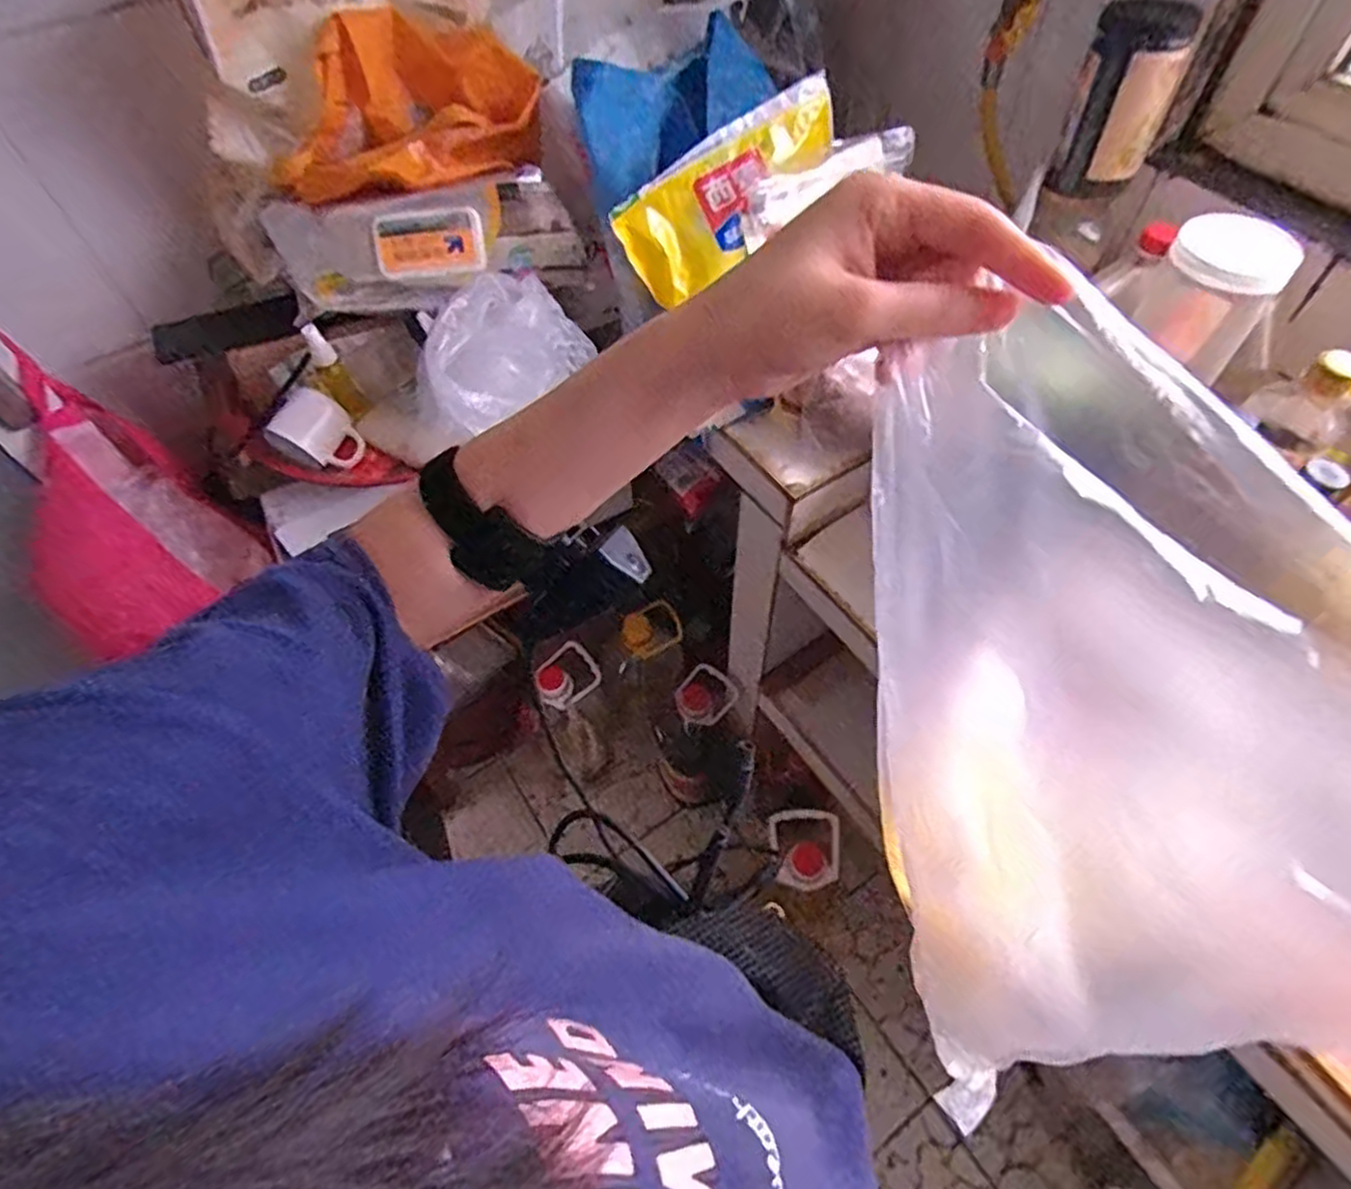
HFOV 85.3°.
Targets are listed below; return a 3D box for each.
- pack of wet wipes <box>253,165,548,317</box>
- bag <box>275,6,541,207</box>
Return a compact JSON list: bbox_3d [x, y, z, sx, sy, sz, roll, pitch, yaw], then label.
[{"bbox_3d":[-0.247,-0.333,0.697,0.251,0.050,0.105,-17,101,-7],"label":"pack of wet wipes"},{"bbox_3d":[-0.235,-0.423,0.636,0.235,0.120,0.079,-18,58,-10],"label":"bag"}]

